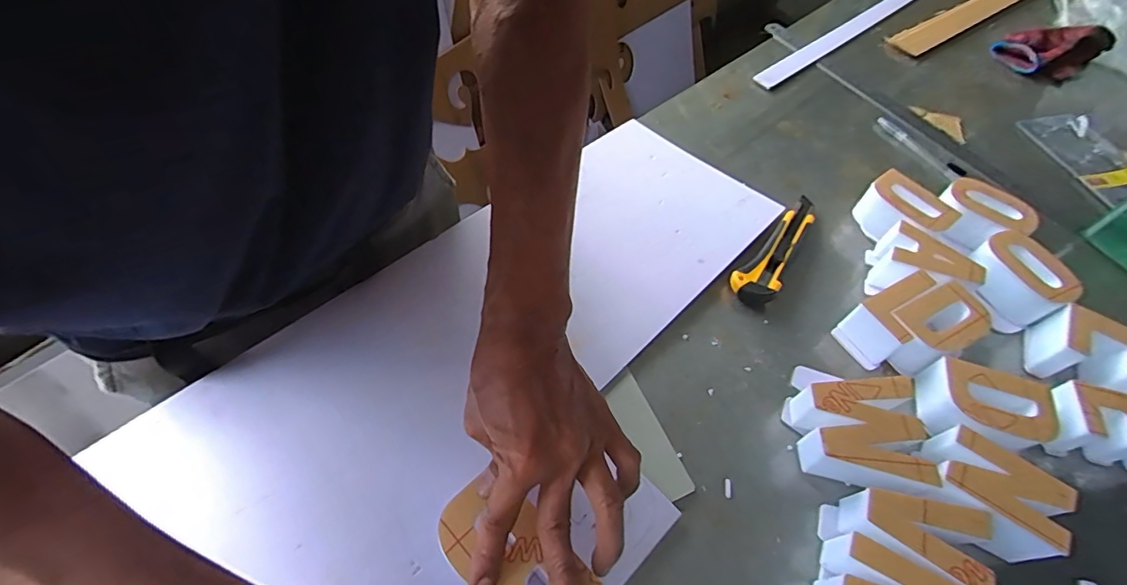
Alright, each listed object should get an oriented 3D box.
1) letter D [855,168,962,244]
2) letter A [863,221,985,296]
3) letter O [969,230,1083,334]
[{"bbox_3d":[0.355,-0.085,0.534,0.085,0.036,0.059,39,62,21],"label":"letter D"},{"bbox_3d":[0.356,-0.022,0.510,0.084,0.052,0.065,20,57,10],"label":"letter A"},{"bbox_3d":[0.446,-0.013,0.509,0.057,0.055,0.085,-22,60,-17],"label":"letter O"}]

